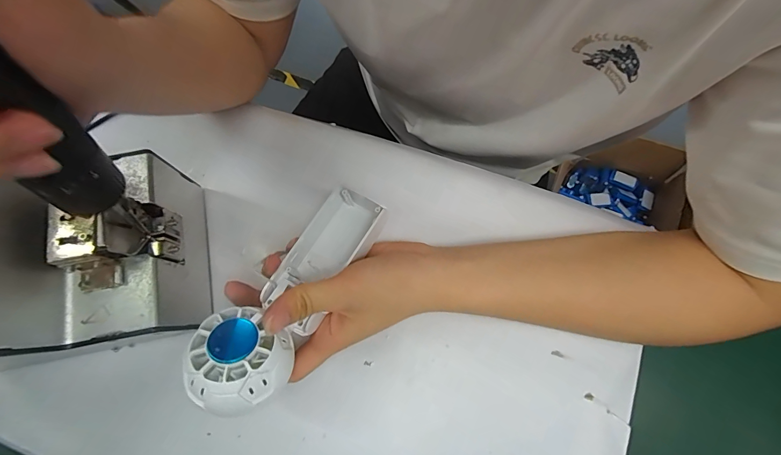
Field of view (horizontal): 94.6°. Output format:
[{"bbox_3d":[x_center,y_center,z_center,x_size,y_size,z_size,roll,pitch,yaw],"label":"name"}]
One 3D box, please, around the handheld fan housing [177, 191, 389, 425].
[{"bbox_3d":[-0.062,0.034,0.248,0.054,0.044,0.175,25,47,7],"label":"handheld fan housing"}]

